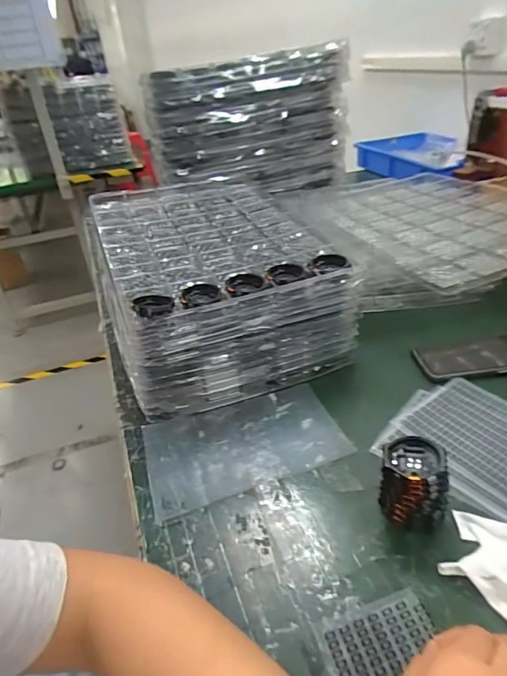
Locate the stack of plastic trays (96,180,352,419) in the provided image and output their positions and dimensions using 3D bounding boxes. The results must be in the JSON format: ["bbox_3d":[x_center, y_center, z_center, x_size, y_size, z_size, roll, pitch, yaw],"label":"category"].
[{"bbox_3d":[-0.069,-0.100,0.709,0.298,0.153,0.437,-16,36,-13],"label":"stack of plastic trays"}]

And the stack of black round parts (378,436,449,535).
[{"bbox_3d":[0.148,0.136,0.408,0.060,0.066,0.056,12,39,24],"label":"stack of black round parts"}]

